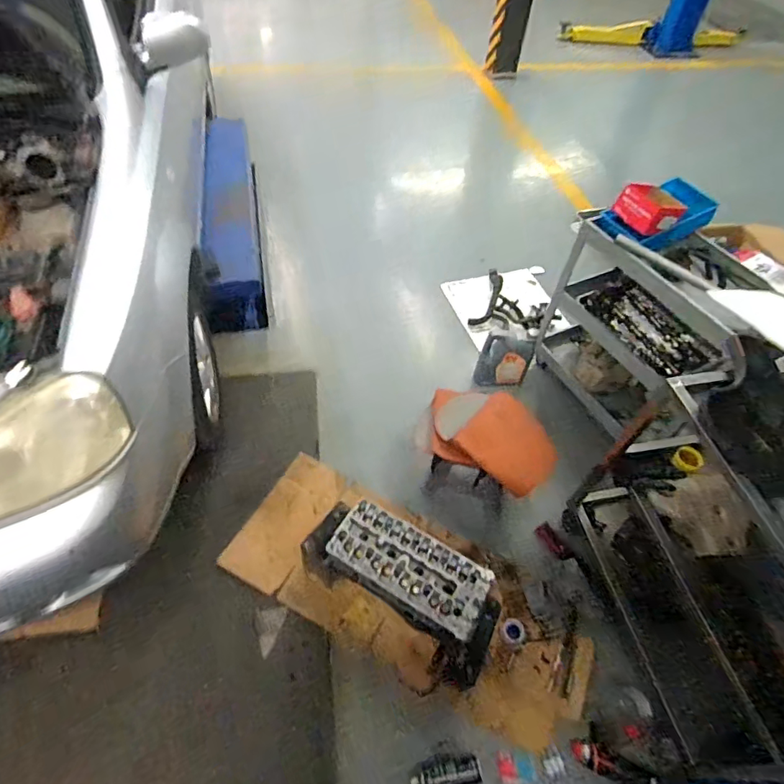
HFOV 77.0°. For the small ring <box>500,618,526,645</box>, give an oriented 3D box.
[{"bbox_3d":[0.404,0.796,1.640,0.087,0.020,0.077,-2,53,-7],"label":"small ring"}]

